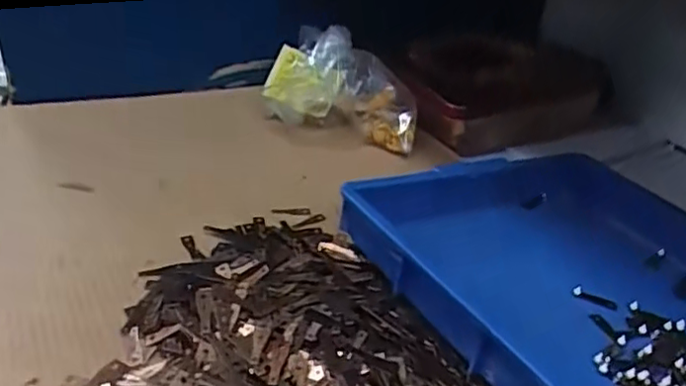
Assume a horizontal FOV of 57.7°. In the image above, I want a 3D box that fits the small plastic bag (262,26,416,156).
[{"bbox_3d":[-0.003,-0.118,0.679,0.162,0.126,0.084,0,31,-5],"label":"small plastic bag"}]

